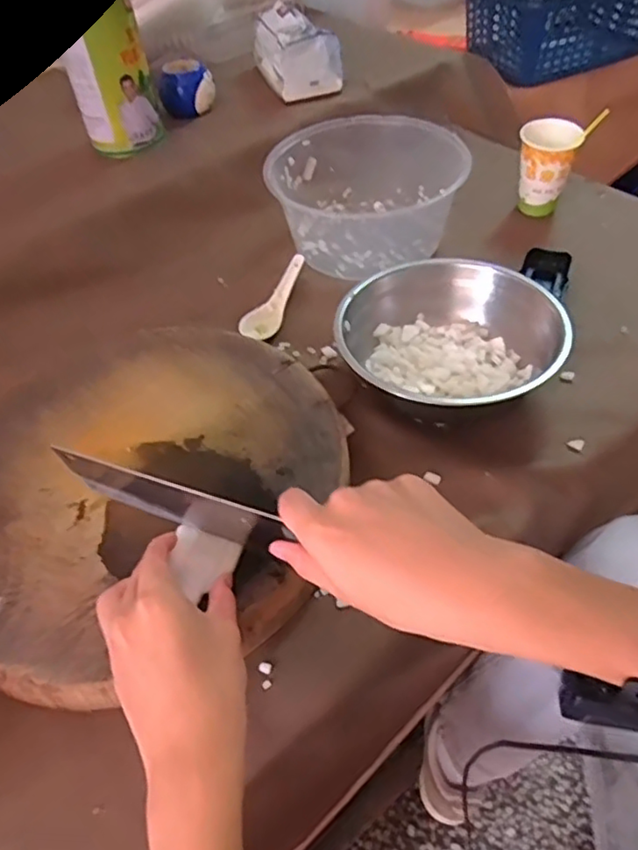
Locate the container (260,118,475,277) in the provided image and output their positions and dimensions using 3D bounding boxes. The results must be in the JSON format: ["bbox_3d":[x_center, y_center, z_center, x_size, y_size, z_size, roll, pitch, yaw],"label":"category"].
[{"bbox_3d":[0.056,-0.279,0.756,0.203,0.108,0.199,20,54,21],"label":"container"}]

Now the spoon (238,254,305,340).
[{"bbox_3d":[-0.048,-0.142,0.695,0.039,0.014,0.113,24,74,24],"label":"spoon"}]

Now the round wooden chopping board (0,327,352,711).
[{"bbox_3d":[-0.154,0.049,0.533,0.343,0.045,0.338,-3,49,3],"label":"round wooden chopping board"}]

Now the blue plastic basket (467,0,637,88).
[{"bbox_3d":[0.417,-0.721,1.075,0.312,0.133,0.238,-25,51,-15],"label":"blue plastic basket"}]

